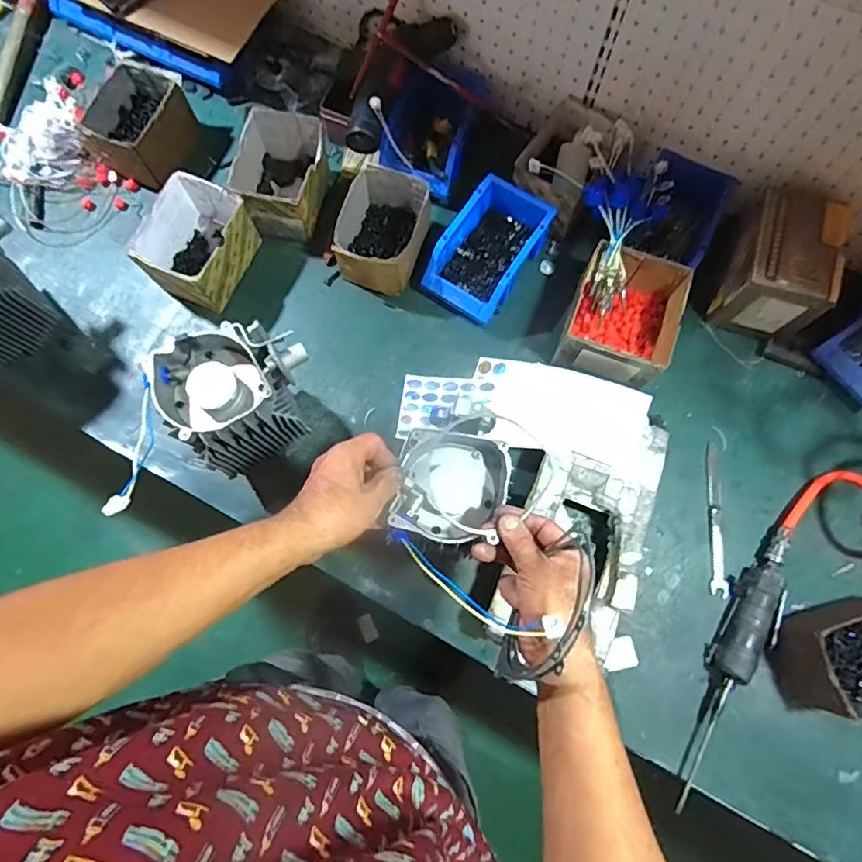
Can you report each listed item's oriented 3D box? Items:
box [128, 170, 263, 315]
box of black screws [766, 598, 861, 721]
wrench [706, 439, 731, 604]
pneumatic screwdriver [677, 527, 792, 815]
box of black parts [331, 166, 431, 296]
[{"bbox_3d":[-0.331,-0.271,0.776,0.121,0.096,0.157,24,77,6],"label":"box"},{"bbox_3d":[0.504,0.271,0.648,0.147,0.105,0.110,-19,77,-5],"label":"box of black screws"},{"bbox_3d":[0.384,0.118,0.730,0.022,0.010,0.201,4,76,1],"label":"wrench"},{"bbox_3d":[0.379,0.287,0.672,0.052,0.039,0.362,26,77,6],"label":"pneumatic screwdriver"},{"bbox_3d":[-0.067,-0.284,0.779,0.127,0.083,0.152,20,77,5],"label":"box of black parts"}]

